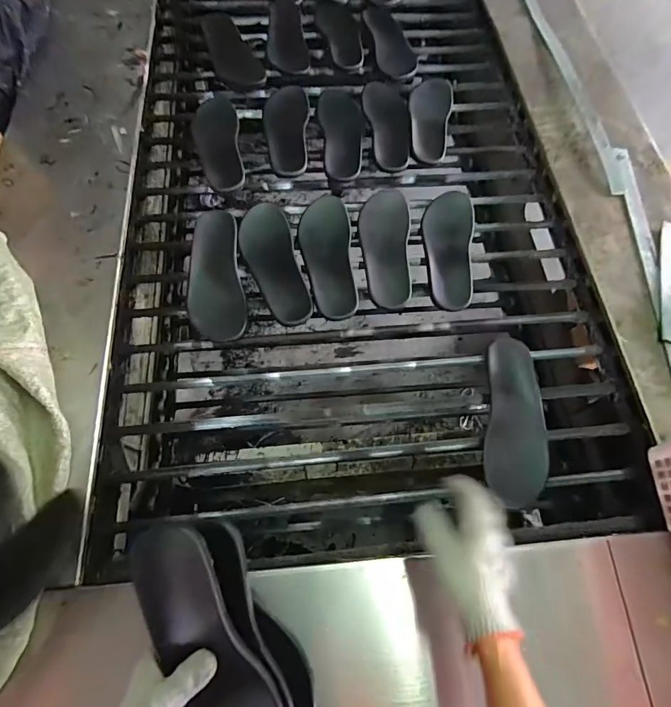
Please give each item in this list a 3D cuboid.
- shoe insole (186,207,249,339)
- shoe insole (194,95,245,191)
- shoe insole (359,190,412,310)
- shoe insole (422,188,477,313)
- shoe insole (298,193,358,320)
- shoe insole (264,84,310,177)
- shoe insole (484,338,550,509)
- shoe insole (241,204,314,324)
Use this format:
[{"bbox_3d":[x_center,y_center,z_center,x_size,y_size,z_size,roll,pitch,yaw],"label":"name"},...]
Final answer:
[{"bbox_3d":[-0.199,-0.132,0.679,0.088,0.032,0.228,-6,69,-4],"label":"shoe insole"},{"bbox_3d":[-0.230,-0.413,0.810,0.087,0.039,0.223,-8,69,-5],"label":"shoe insole"},{"bbox_3d":[0.087,-0.193,0.716,0.088,0.011,0.251,4,69,0],"label":"shoe insole"},{"bbox_3d":[0.200,-0.191,0.719,0.089,0.015,0.249,9,69,2],"label":"shoe insole"},{"bbox_3d":[-0.014,-0.170,0.702,0.086,0.014,0.246,-4,69,-3],"label":"shoe insole"},{"bbox_3d":[-0.100,-0.454,0.825,0.085,0.029,0.253,0,69,-1],"label":"shoe insole"},{"bbox_3d":[0.271,0.092,0.598,0.089,0.035,0.246,8,69,2],"label":"shoe insole"},{"bbox_3d":[-0.107,-0.160,0.699,0.085,0.021,0.251,-14,70,-7],"label":"shoe insole"}]

